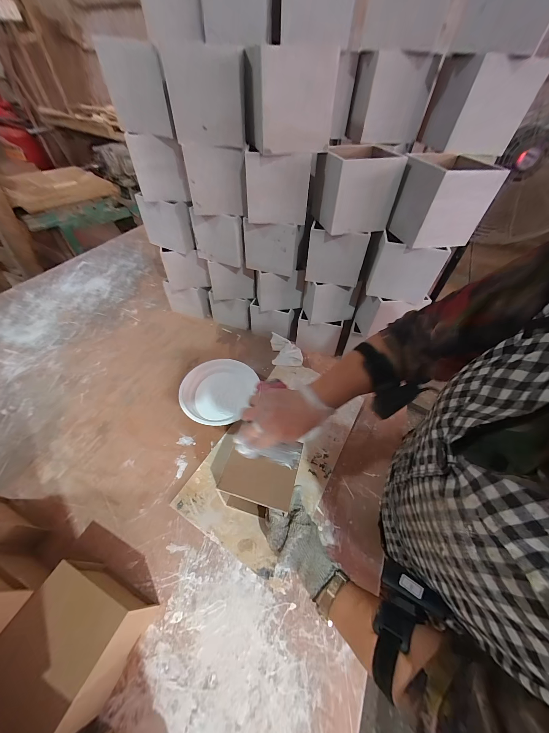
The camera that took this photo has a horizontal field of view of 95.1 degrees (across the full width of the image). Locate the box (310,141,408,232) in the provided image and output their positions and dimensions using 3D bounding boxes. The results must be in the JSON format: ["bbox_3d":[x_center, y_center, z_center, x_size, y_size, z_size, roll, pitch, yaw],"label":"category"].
[{"bbox_3d":[0.144,-0.323,0.457,0.118,0.105,0.113,-10,51,-12],"label":"box"}]

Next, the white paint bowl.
[{"bbox_3d":[-0.132,0.062,0.579,0.155,0.056,0.168,1,49,-2],"label":"white paint bowl"}]

